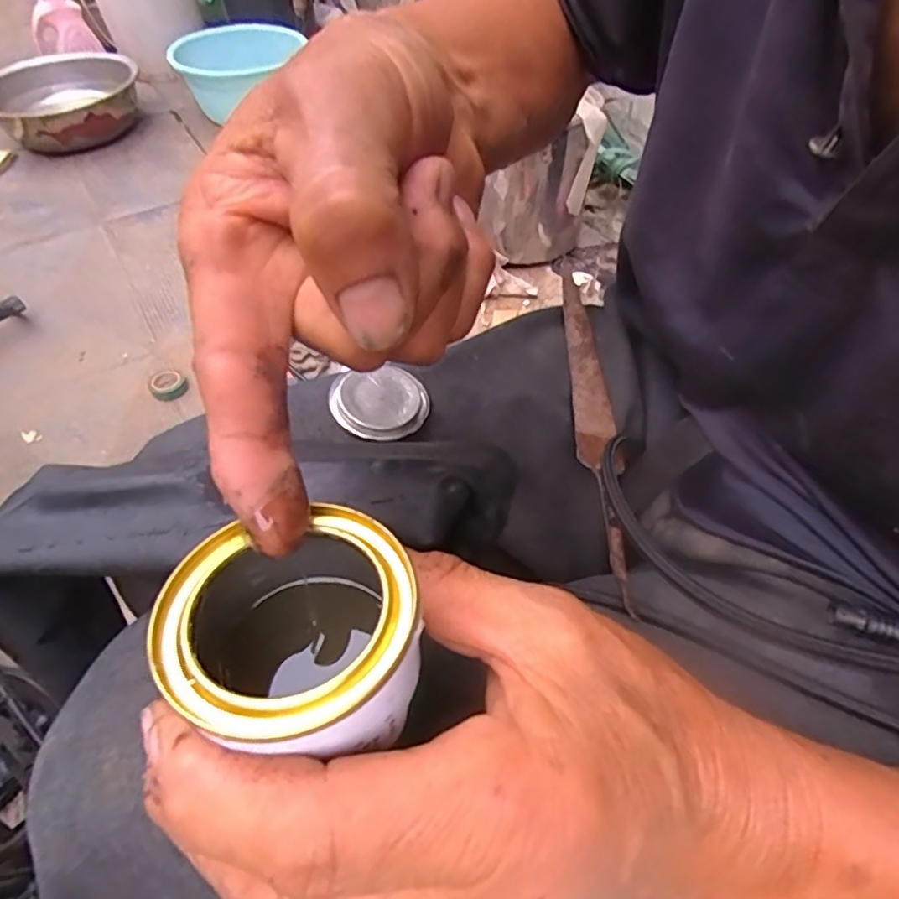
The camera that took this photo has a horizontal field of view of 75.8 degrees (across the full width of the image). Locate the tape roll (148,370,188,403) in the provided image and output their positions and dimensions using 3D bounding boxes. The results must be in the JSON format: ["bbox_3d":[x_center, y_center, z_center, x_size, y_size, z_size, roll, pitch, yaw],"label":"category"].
[{"bbox_3d":[-0.471,-0.107,0.970,0.057,0.023,0.065,-26,56,-19],"label":"tape roll"}]

